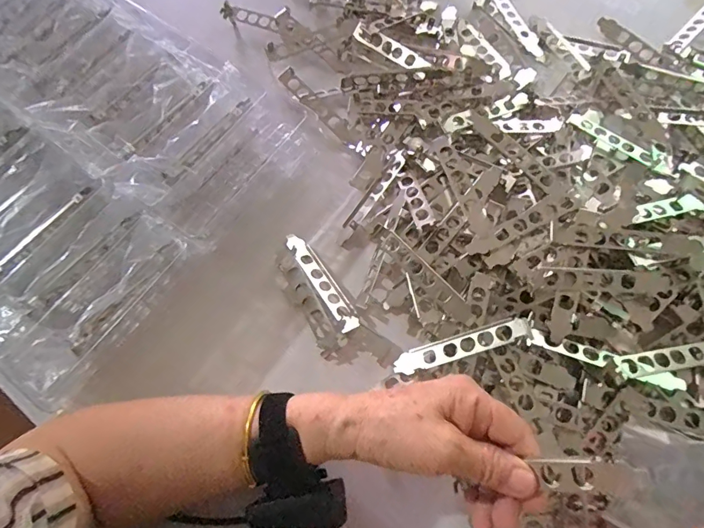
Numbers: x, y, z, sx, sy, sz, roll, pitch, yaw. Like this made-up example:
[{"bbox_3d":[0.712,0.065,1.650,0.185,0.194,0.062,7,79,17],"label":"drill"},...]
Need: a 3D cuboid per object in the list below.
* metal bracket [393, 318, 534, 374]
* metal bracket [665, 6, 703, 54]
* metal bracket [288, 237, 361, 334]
[{"bbox_3d":[0.091,0.071,0.364,0.118,0.013,0.021,-22,67,17],"label":"metal bracket"},{"bbox_3d":[0.404,-0.281,0.500,0.106,0.007,0.019,-44,68,-12],"label":"metal bracket"},{"bbox_3d":[-0.029,0.014,0.405,0.020,0.020,0.116,-31,72,-9],"label":"metal bracket"}]

